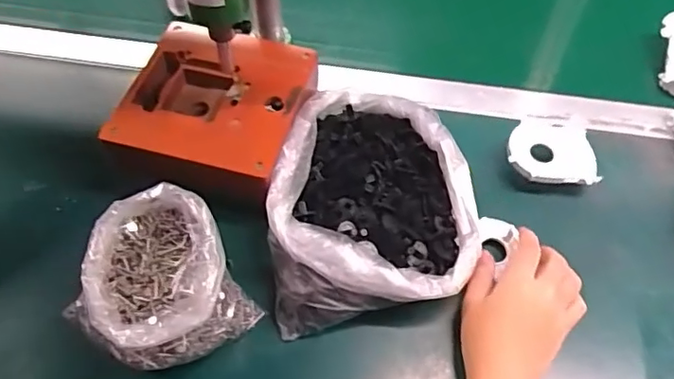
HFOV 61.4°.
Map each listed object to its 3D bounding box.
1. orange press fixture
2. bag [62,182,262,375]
[{"bbox_3d":[-0.109,-0.075,0.507,0.159,0.038,0.157,10,58,6],"label":"orange press fixture"},{"bbox_3d":[-0.134,0.072,0.434,0.113,0.084,0.112,-31,63,-19],"label":"bag"}]

